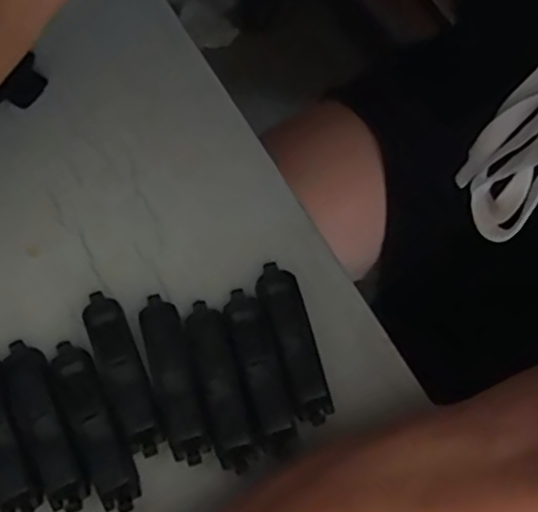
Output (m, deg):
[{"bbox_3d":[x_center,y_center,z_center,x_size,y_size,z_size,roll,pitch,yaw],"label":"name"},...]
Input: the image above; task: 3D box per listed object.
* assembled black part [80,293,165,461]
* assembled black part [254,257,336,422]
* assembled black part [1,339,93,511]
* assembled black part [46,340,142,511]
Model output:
[{"bbox_3d":[-0.064,0.049,0.307,0.019,0.007,0.075,-22,71,-11],"label":"assembled black part"},{"bbox_3d":[0.011,0.037,0.319,0.018,0.010,0.075,-15,69,-9],"label":"assembled black part"},{"bbox_3d":[-0.093,0.069,0.298,0.019,0.009,0.075,-25,71,-12],"label":"assembled black part"},{"bbox_3d":[-0.073,0.069,0.298,0.018,0.006,0.075,-26,71,-12],"label":"assembled black part"}]

